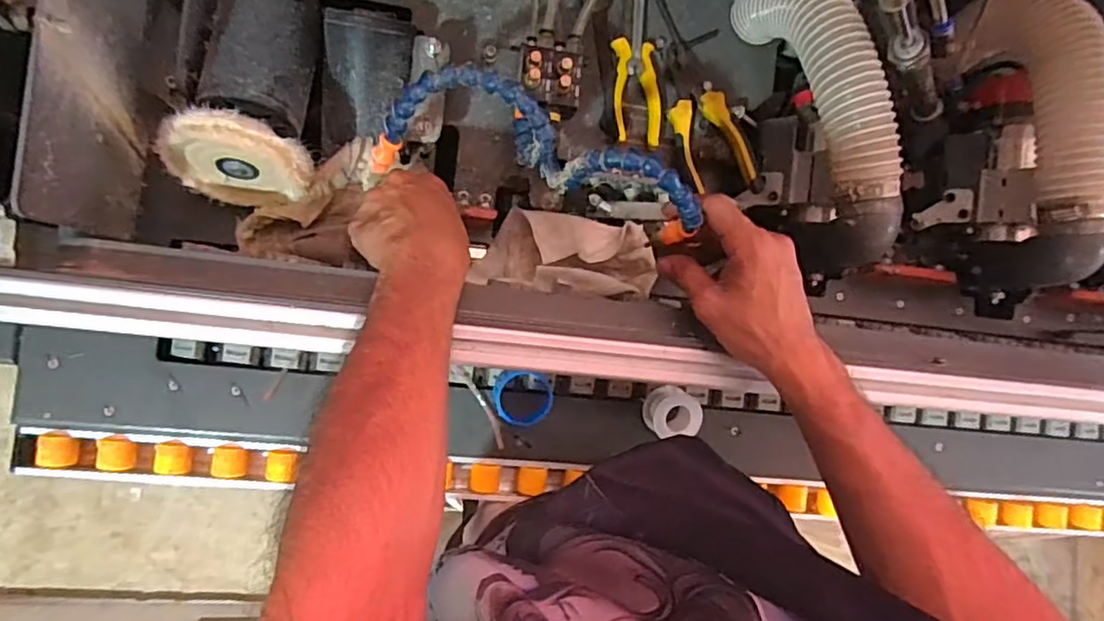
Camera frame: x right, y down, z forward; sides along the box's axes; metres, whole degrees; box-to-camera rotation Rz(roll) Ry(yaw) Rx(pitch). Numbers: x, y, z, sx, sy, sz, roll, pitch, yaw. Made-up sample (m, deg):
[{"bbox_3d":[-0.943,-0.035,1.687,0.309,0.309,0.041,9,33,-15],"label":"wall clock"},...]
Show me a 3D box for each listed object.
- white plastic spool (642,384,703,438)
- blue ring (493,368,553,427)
[{"bbox_3d":[0.112,0.095,0.580,0.051,0.033,0.045,-1,90,-9],"label":"white plastic spool"},{"bbox_3d":[-0.025,0.078,0.554,0.052,0.028,0.052,0,90,-9],"label":"blue ring"}]

